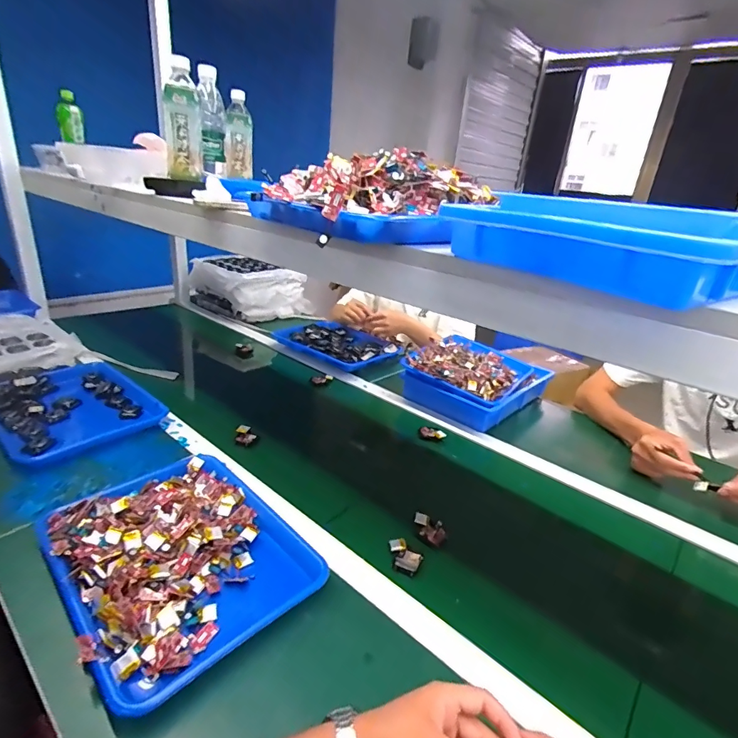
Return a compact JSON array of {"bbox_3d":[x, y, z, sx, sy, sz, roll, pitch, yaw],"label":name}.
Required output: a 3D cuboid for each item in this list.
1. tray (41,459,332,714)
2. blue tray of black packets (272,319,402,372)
[{"bbox_3d":[-0.242,0.233,0.569,0.243,0.049,0.327,-17,32,-42],"label":"tray"},{"bbox_3d":[-0.102,-0.086,1.322,0.352,0.034,0.279,23,29,36],"label":"blue tray of black packets"}]

